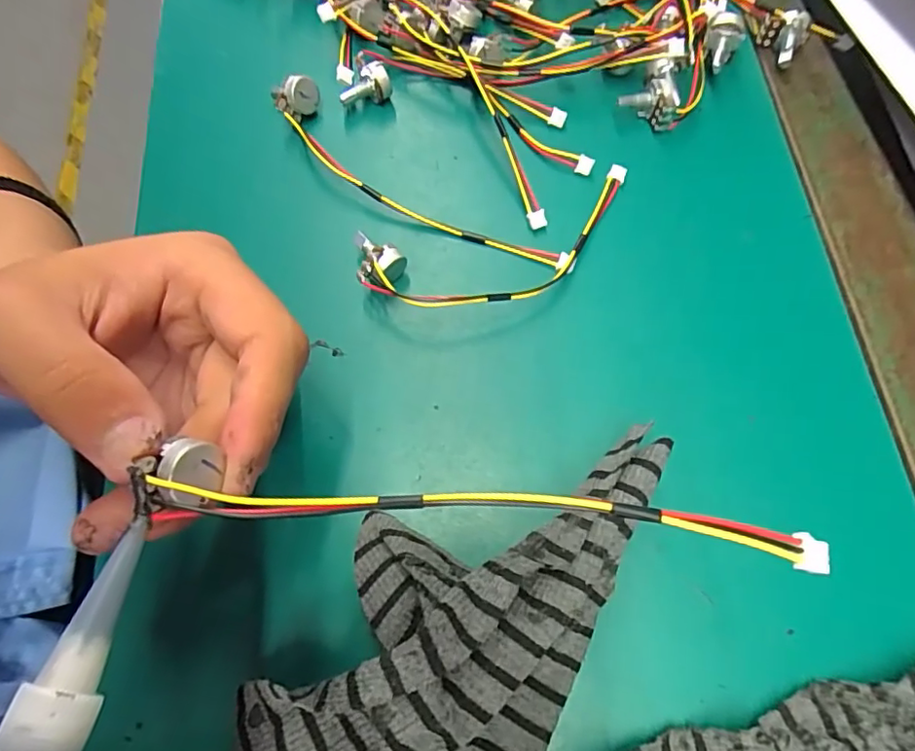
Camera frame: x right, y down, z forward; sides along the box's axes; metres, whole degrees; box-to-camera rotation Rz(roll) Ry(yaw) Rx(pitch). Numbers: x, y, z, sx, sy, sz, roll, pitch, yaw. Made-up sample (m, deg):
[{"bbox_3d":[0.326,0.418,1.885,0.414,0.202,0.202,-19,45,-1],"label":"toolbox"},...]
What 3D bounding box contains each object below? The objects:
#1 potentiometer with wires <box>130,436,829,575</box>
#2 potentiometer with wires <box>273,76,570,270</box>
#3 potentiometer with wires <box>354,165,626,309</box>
[{"bbox_3d":[0.004,0.030,0.128,0.152,0.012,0.017,4,69,5],"label":"potentiometer with wires"},{"bbox_3d":[-0.024,-0.085,0.254,0.158,0.018,0.030,35,76,14],"label":"potentiometer with wires"},{"bbox_3d":[0.023,-0.053,0.238,0.125,0.020,0.047,-21,71,-4],"label":"potentiometer with wires"}]

